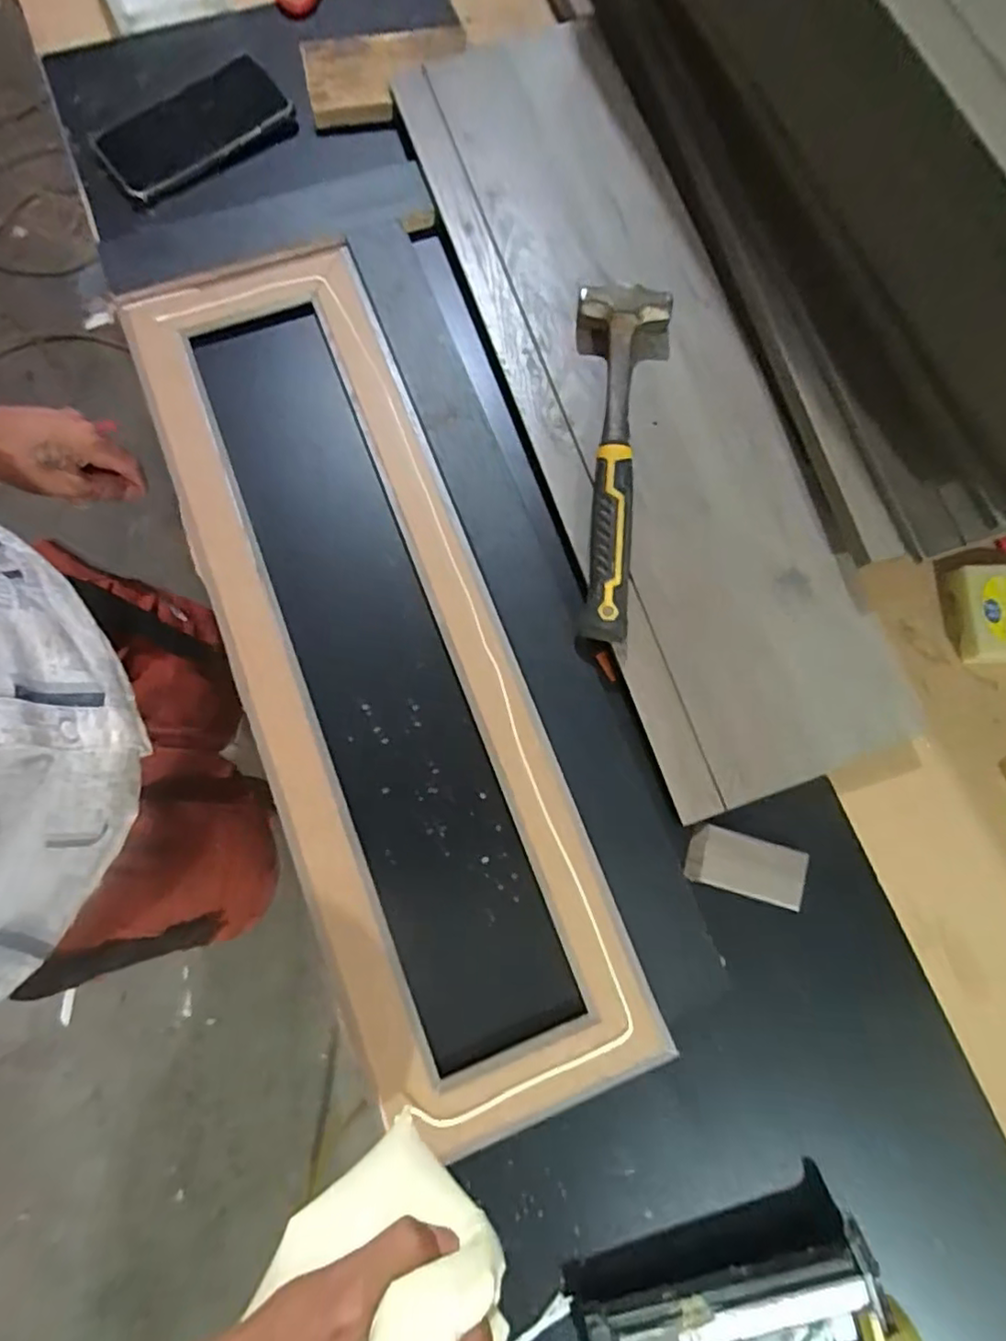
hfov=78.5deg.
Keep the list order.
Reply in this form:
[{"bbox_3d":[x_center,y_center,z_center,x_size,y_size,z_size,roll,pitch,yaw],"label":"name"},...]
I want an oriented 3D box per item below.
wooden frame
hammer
[{"bbox_3d":[-0.100,-0.012,0.450,0.197,0.024,0.657,-21,80,-5],"label":"wooden frame"},{"bbox_3d":[0.079,-0.156,0.452,0.061,0.031,0.265,7,79,0],"label":"hammer"}]

